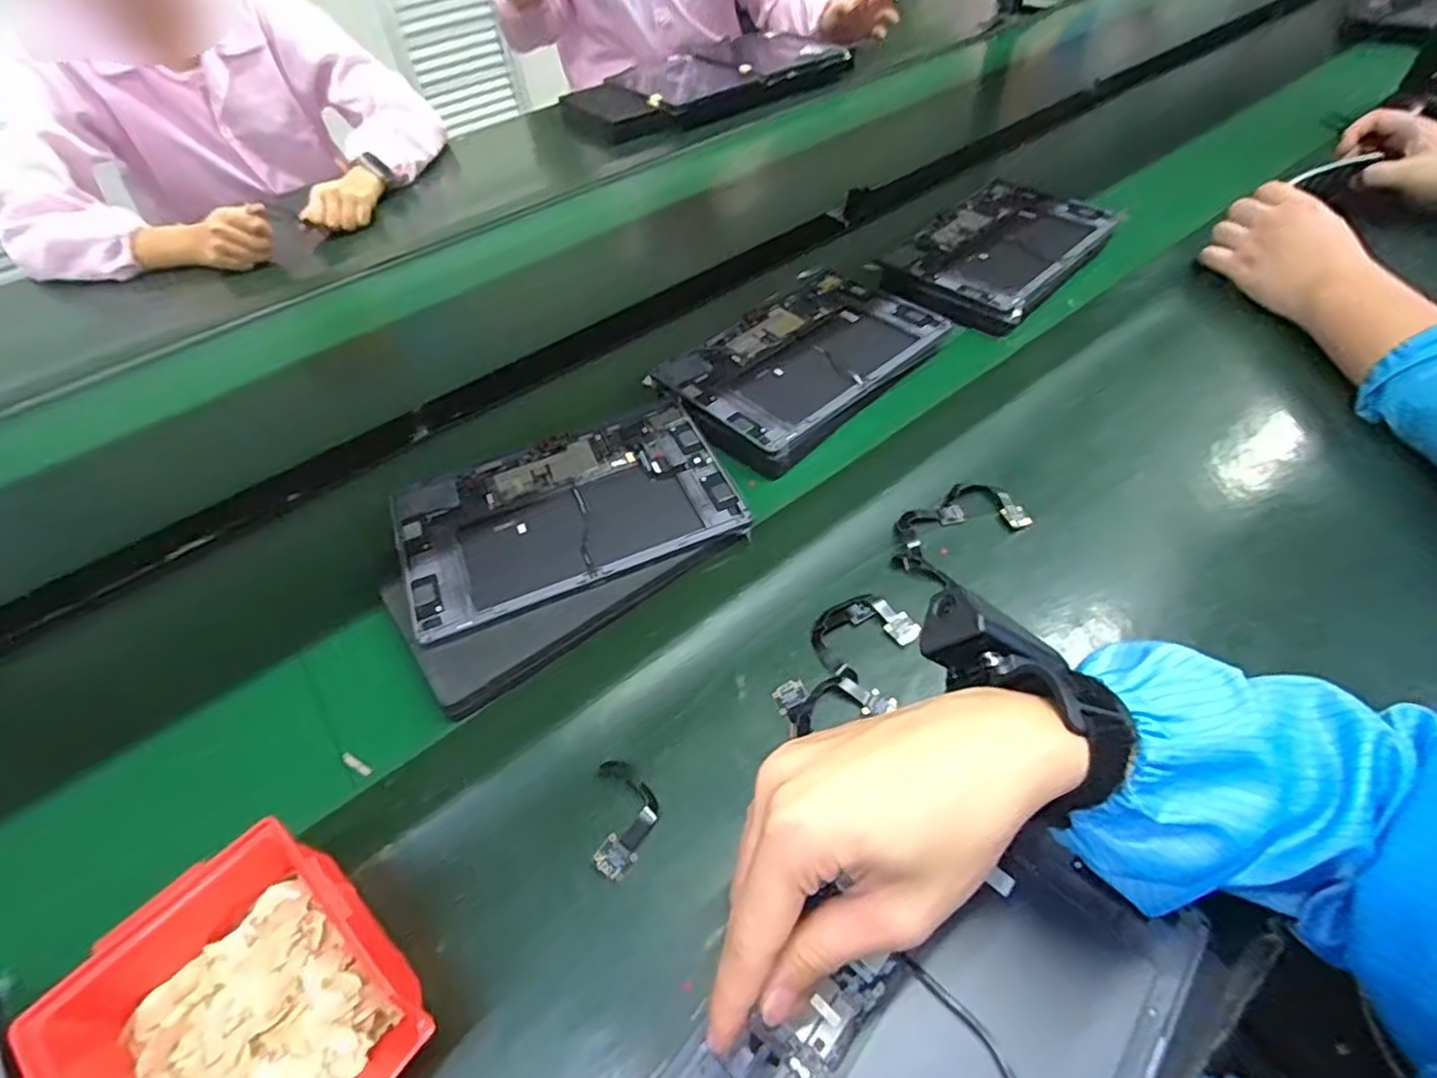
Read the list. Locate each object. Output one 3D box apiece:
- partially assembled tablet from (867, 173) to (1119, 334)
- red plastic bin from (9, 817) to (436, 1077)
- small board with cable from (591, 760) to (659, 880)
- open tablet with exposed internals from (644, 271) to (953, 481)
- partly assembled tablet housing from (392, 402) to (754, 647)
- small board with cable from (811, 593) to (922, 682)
[{"bbox_3d":[0.319,-0.339,0.775,0.300,0.020,0.179,-39,58,-25],"label":"partially assembled tablet"},{"bbox_3d":[-0.229,0.228,0.325,0.147,0.069,0.127,34,61,27],"label":"red plastic bin"},{"bbox_3d":[-0.055,0.167,0.405,0.036,0.012,0.067,-4,50,1],"label":"small board with cable"},{"bbox_3d":[0.081,-0.181,0.663,0.274,0.021,0.177,-38,57,-25],"label":"open tablet with exposed internals"},{"bbox_3d":[-0.124,-0.029,0.542,0.257,0.015,0.168,-20,52,-12],"label":"partly assembled tablet housing"},{"bbox_3d":[0.101,0.065,0.478,0.071,0.008,0.053,-29,54,-19],"label":"small board with cable"}]

